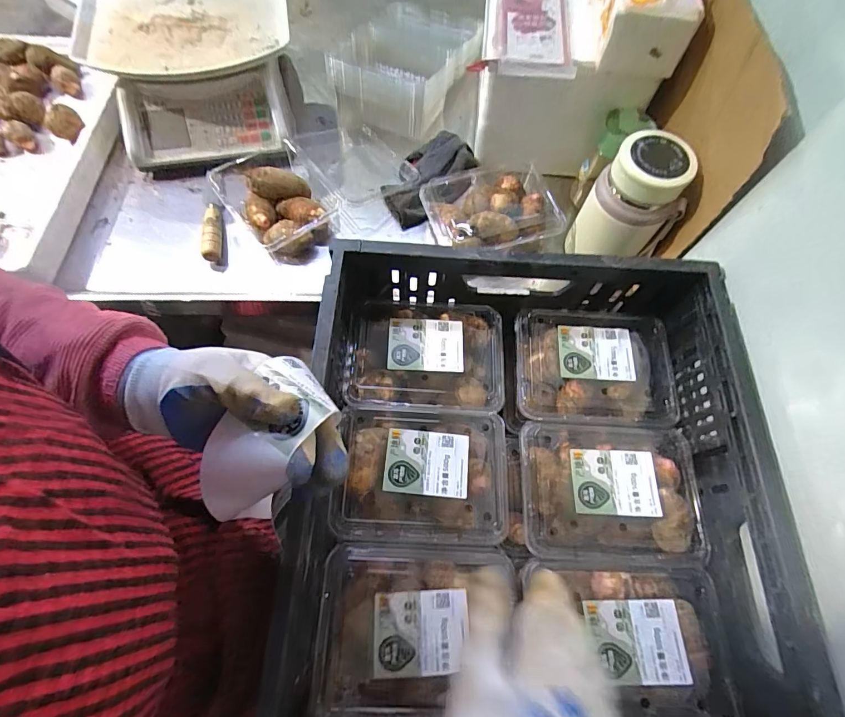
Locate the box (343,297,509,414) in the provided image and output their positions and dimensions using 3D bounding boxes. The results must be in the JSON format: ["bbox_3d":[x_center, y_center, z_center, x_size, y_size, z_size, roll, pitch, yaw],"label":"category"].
[{"bbox_3d":[0.003,-0.001,0.467,0.173,0.051,0.124,0,67,0],"label":"box"}]

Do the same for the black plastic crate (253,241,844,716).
[{"bbox_3d":[0.097,0.187,0.353,0.380,0.108,0.586,2,67,0],"label":"black plastic crate"}]

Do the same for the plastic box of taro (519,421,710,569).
[{"bbox_3d":[0.193,0.135,0.427,0.182,0.054,0.132,4,67,1],"label":"plastic box of taro"}]

